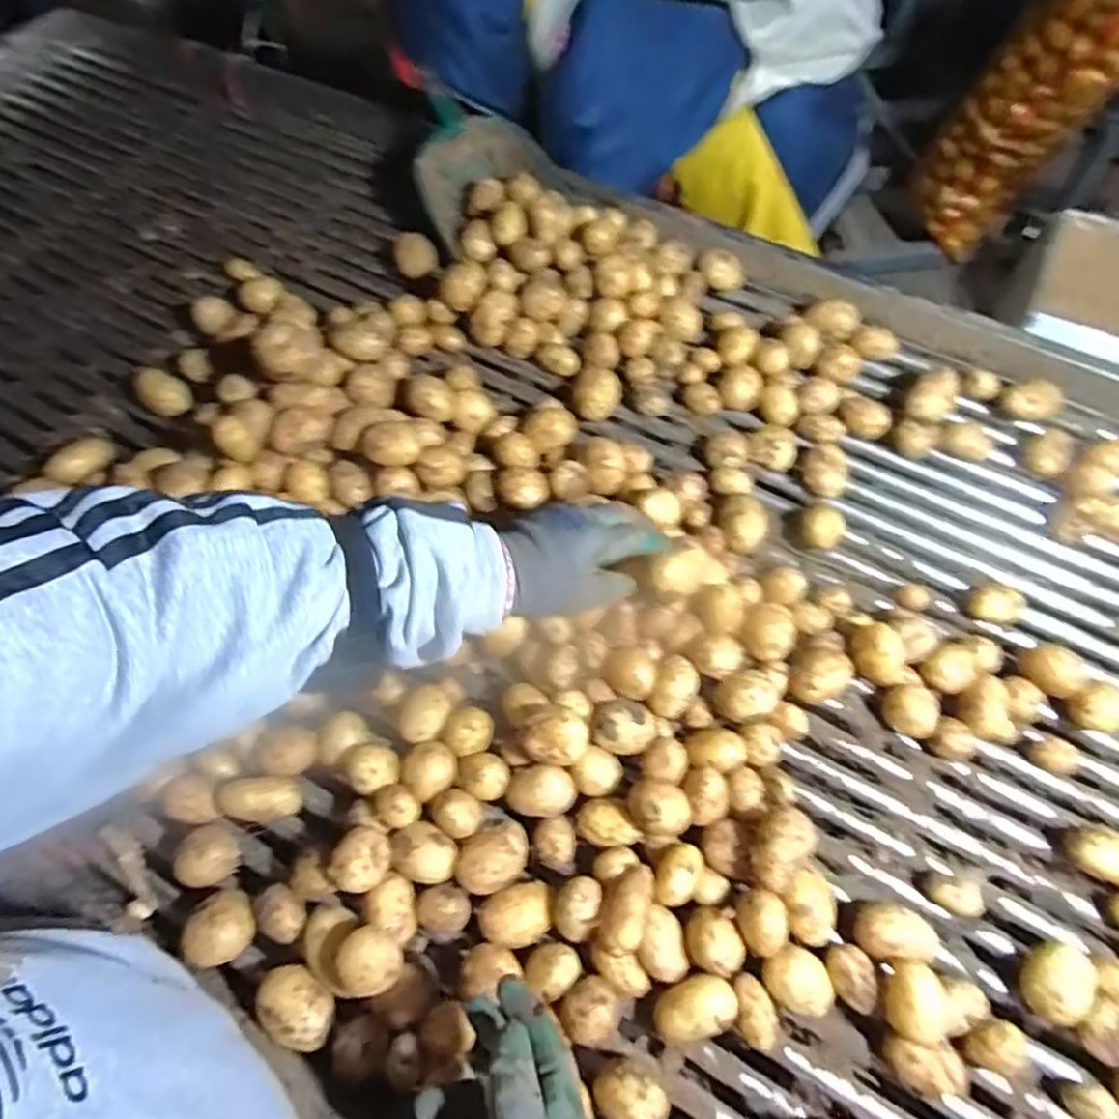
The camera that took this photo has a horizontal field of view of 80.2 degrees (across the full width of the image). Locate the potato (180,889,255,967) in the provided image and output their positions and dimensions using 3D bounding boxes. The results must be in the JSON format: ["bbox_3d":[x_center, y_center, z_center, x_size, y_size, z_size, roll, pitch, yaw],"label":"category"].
[{"bbox_3d":[-0.260,0.288,0.521,0.048,0.042,0.050,-1,60,2],"label":"potato"}]

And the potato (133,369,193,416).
[{"bbox_3d":[-0.456,-0.189,0.771,0.045,0.049,0.047,-1,60,2],"label":"potato"}]

